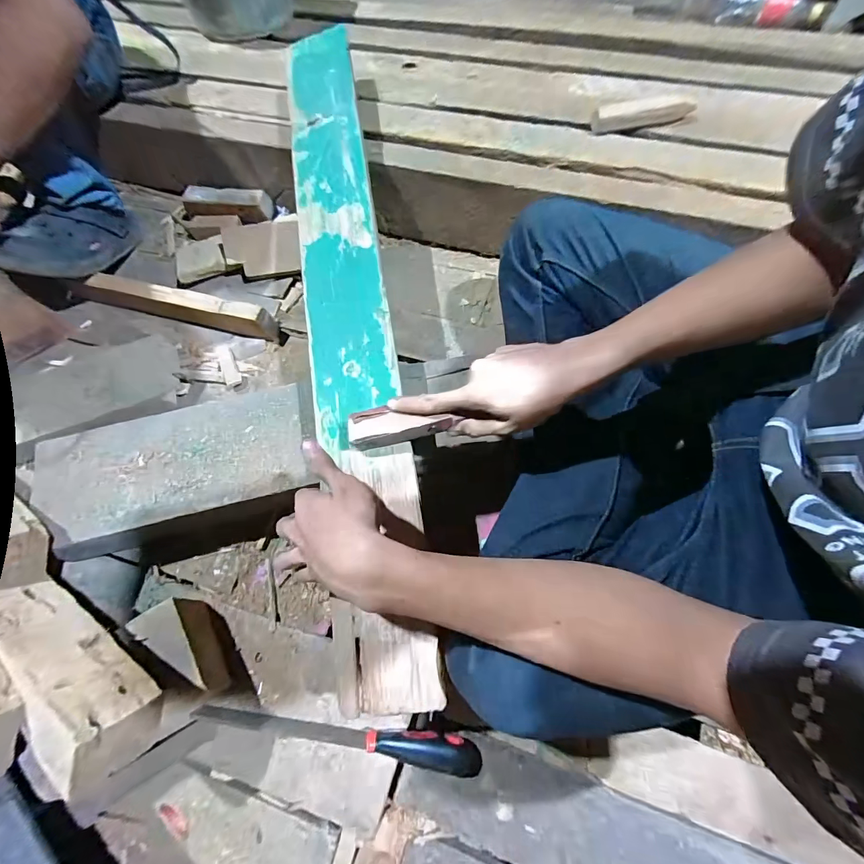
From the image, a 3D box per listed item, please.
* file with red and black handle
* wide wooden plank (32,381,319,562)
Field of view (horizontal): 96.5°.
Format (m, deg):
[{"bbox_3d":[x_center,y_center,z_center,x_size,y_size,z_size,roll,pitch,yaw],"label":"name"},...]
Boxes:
[{"bbox_3d":[-0.103,0.318,0.413,0.308,0.037,0.031,6,69,6],"label":"file with red and black handle"},{"bbox_3d":[-0.311,0.044,0.489,0.342,0.053,0.154,-16,68,-3],"label":"wide wooden plank"}]

